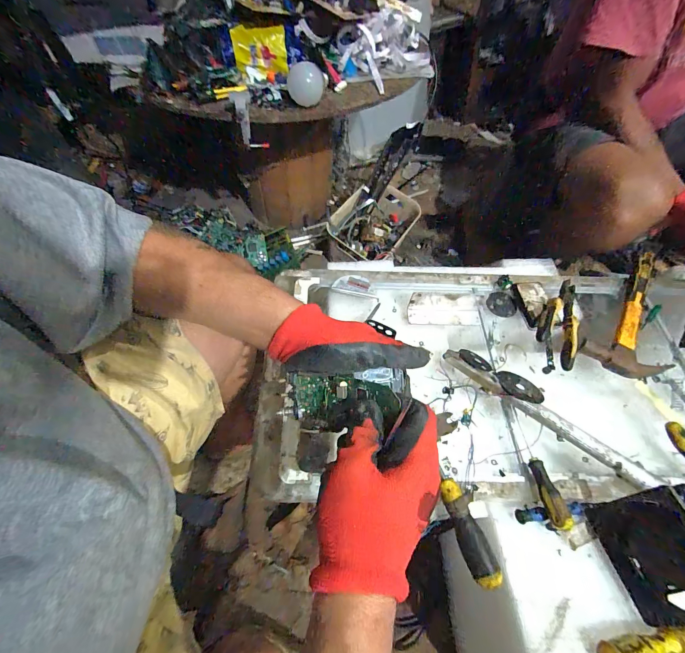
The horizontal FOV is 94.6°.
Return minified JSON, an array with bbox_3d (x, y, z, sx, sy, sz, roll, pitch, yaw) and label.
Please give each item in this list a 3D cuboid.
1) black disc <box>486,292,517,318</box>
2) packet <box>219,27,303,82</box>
[{"bbox_3d":[0.303,-0.042,0.604,0.053,0.006,0.055,1,59,-1],"label":"black disc"},{"bbox_3d":[-0.150,-0.513,0.594,0.142,0.076,0.028,-9,40,-10],"label":"packet"}]

